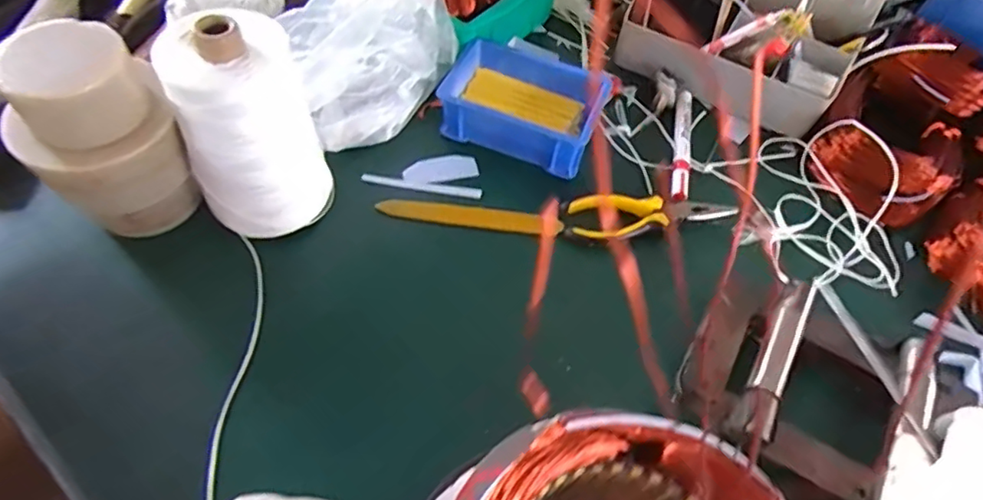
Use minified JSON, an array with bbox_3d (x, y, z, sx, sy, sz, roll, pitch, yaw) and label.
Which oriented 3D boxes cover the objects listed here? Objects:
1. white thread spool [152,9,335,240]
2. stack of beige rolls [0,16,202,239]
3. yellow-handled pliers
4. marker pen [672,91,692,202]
[{"bbox_3d":[-0.187,-0.092,0.447,0.098,0.160,0.083,-17,60,-14],"label":"white thread spool"},{"bbox_3d":[-0.295,-0.085,0.443,0.104,0.150,0.103,-36,66,-23],"label":"stack of beige rolls"},{"bbox_3d":[0.142,-0.028,0.521,0.152,0.013,0.044,1,58,-4],"label":"yellow-handled pliers"},{"bbox_3d":[0.189,-0.102,0.574,0.016,0.009,0.145,13,58,4],"label":"marker pen"}]

